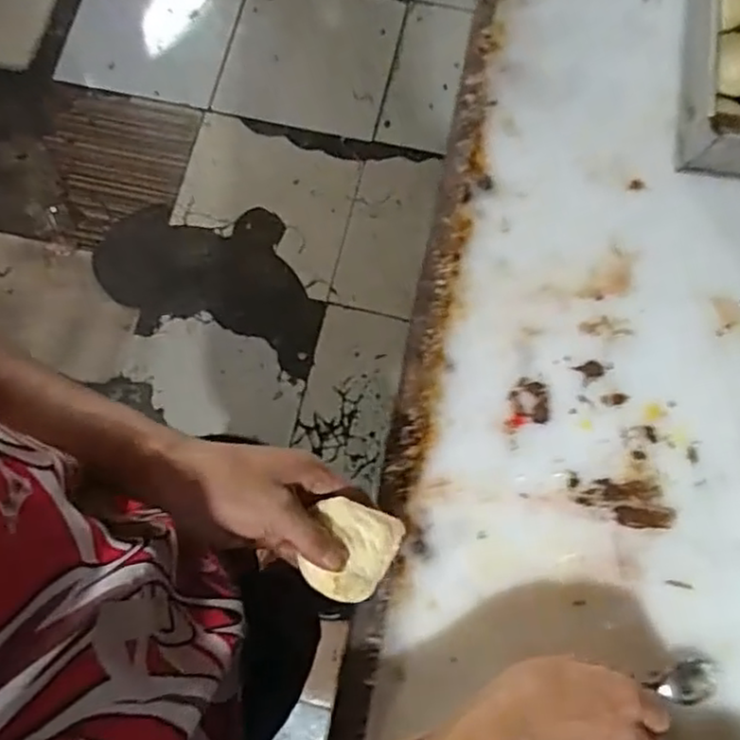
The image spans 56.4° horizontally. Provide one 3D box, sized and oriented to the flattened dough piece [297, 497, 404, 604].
[{"bbox_3d":[-0.012,0.116,0.436,0.049,0.012,0.060,23,88,-10],"label":"flattened dough piece"}]

